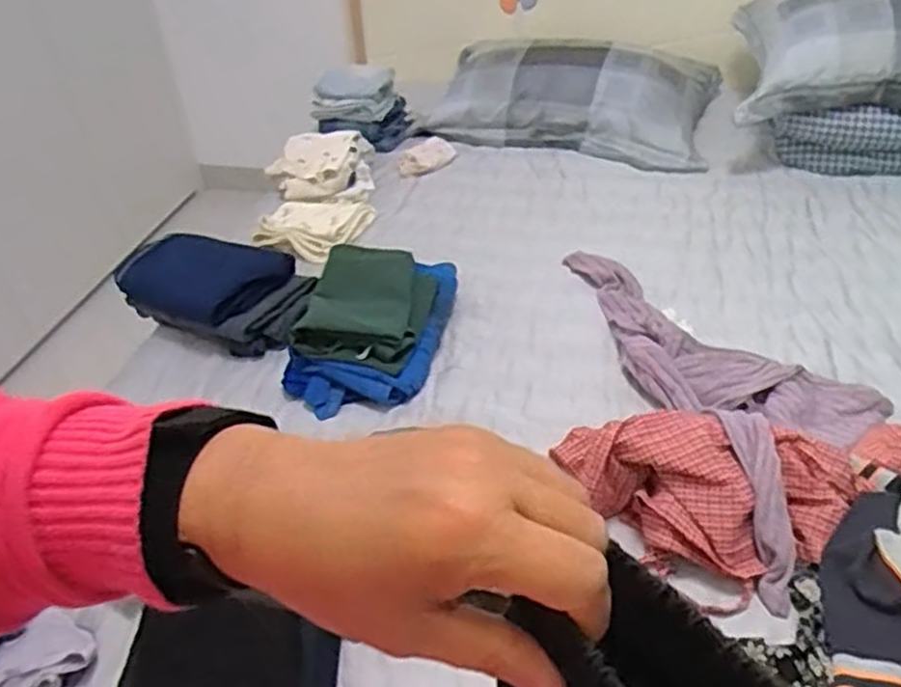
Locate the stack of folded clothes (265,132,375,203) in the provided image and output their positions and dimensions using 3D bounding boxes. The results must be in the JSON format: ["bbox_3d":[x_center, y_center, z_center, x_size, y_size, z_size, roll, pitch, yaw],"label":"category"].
[{"bbox_3d":[-0.303,-0.411,1.772,0.240,0.099,0.191,-5,39,-2],"label":"stack of folded clothes"}]

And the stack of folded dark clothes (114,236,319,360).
[{"bbox_3d":[-0.418,-0.102,1.373,0.368,0.088,0.192,21,45,27],"label":"stack of folded dark clothes"}]

